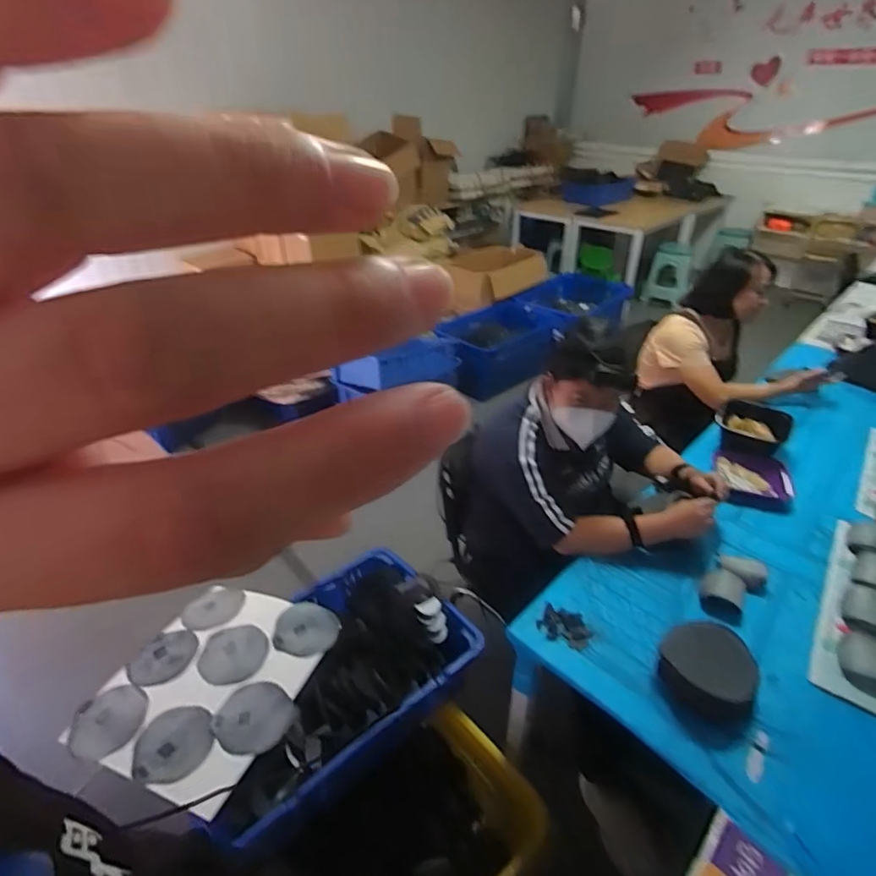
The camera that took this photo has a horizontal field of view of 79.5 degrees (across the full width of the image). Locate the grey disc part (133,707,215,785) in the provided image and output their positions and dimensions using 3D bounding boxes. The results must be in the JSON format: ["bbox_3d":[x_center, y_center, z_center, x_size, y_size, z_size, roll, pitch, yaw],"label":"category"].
[{"bbox_3d":[-0.522,0.606,1.044,0.142,0.012,0.142,-7,33,-11],"label":"grey disc part"}]

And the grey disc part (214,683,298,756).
[{"bbox_3d":[-0.375,0.572,1.082,0.148,0.012,0.145,0,33,0],"label":"grey disc part"}]

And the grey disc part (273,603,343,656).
[{"bbox_3d":[-0.311,0.456,1.254,0.142,0.024,0.130,5,33,9],"label":"grey disc part"}]

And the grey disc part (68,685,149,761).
[{"bbox_3d":[-0.675,0.581,1.082,0.140,0.022,0.129,-17,36,-24],"label":"grey disc part"}]

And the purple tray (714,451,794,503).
[{"bbox_3d":[0.843,0.100,1.422,0.173,0.060,0.199,9,34,14],"label":"purple tray"}]

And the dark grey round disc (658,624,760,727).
[{"bbox_3d":[0.458,0.405,0.912,0.141,0.078,0.135,11,34,17],"label":"dark grey round disc"}]

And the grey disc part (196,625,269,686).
[{"bbox_3d":[-0.465,0.490,1.198,0.147,0.010,0.137,-7,33,-9],"label":"grey disc part"}]

